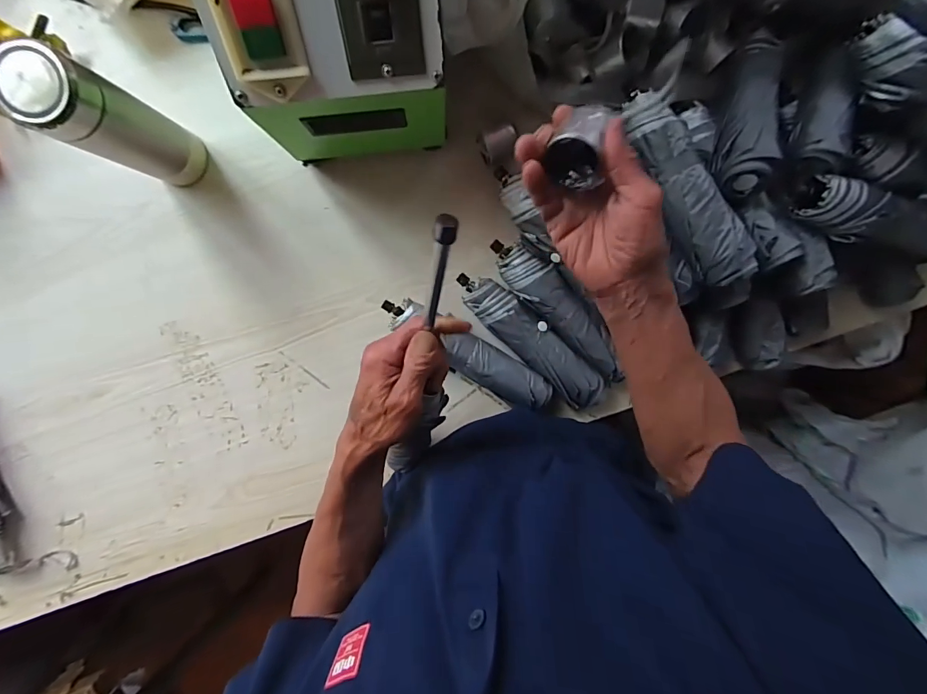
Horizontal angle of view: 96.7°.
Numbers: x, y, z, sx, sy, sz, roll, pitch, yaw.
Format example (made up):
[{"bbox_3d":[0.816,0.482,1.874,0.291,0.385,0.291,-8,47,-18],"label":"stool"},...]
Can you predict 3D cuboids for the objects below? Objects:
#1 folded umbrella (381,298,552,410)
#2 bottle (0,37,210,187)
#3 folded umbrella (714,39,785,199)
[{"bbox_3d":[0.005,0.006,0.513,0.227,0.053,0.065,33,96,-8],"label":"folded umbrella"},{"bbox_3d":[-0.322,-0.207,0.392,0.058,0.187,0.059,27,96,-7],"label":"bottle"},{"bbox_3d":[0.285,-0.226,0.408,0.042,0.044,0.156,20,74,-6],"label":"folded umbrella"}]

